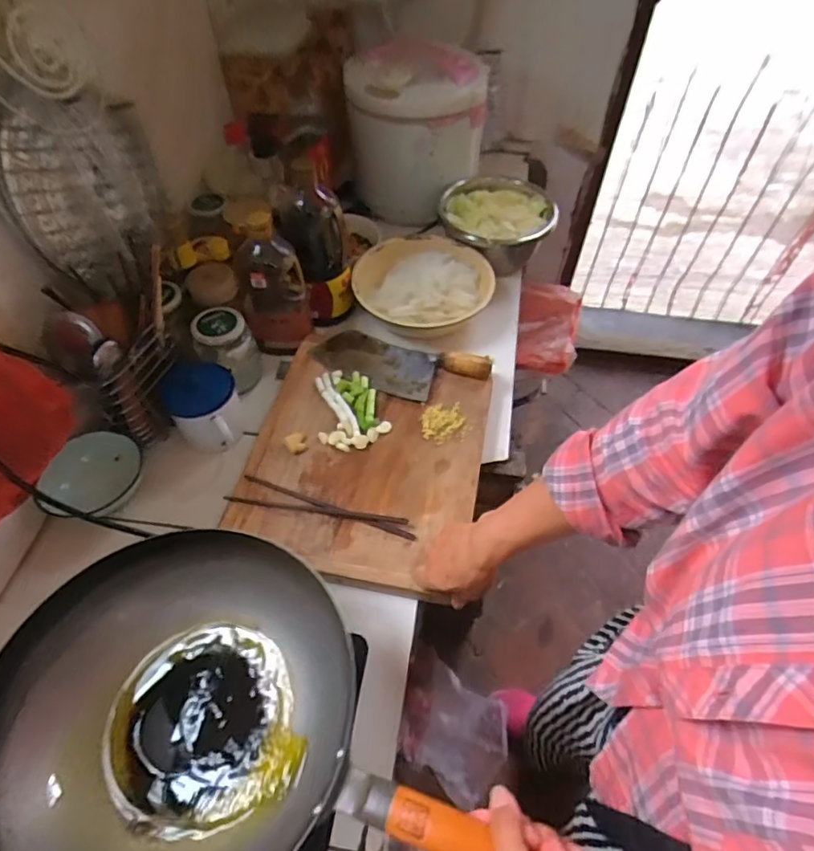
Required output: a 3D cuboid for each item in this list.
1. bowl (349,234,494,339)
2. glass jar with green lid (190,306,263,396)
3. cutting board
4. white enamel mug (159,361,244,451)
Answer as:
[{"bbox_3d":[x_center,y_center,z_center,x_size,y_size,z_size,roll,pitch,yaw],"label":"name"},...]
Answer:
[{"bbox_3d":[0.028,-0.243,0.937,0.236,0.066,0.229,0,54,0],"label":"bowl"},{"bbox_3d":[-0.271,-0.112,0.814,0.079,0.123,0.082,0,54,0],"label":"glass jar with green lid"},{"bbox_3d":[-0.057,0.039,0.736,0.307,0.034,0.351,10,55,7],"label":"cutting board"},{"bbox_3d":[-0.285,-0.030,0.765,0.098,0.083,0.117,2,54,2],"label":"white enamel mug"}]

